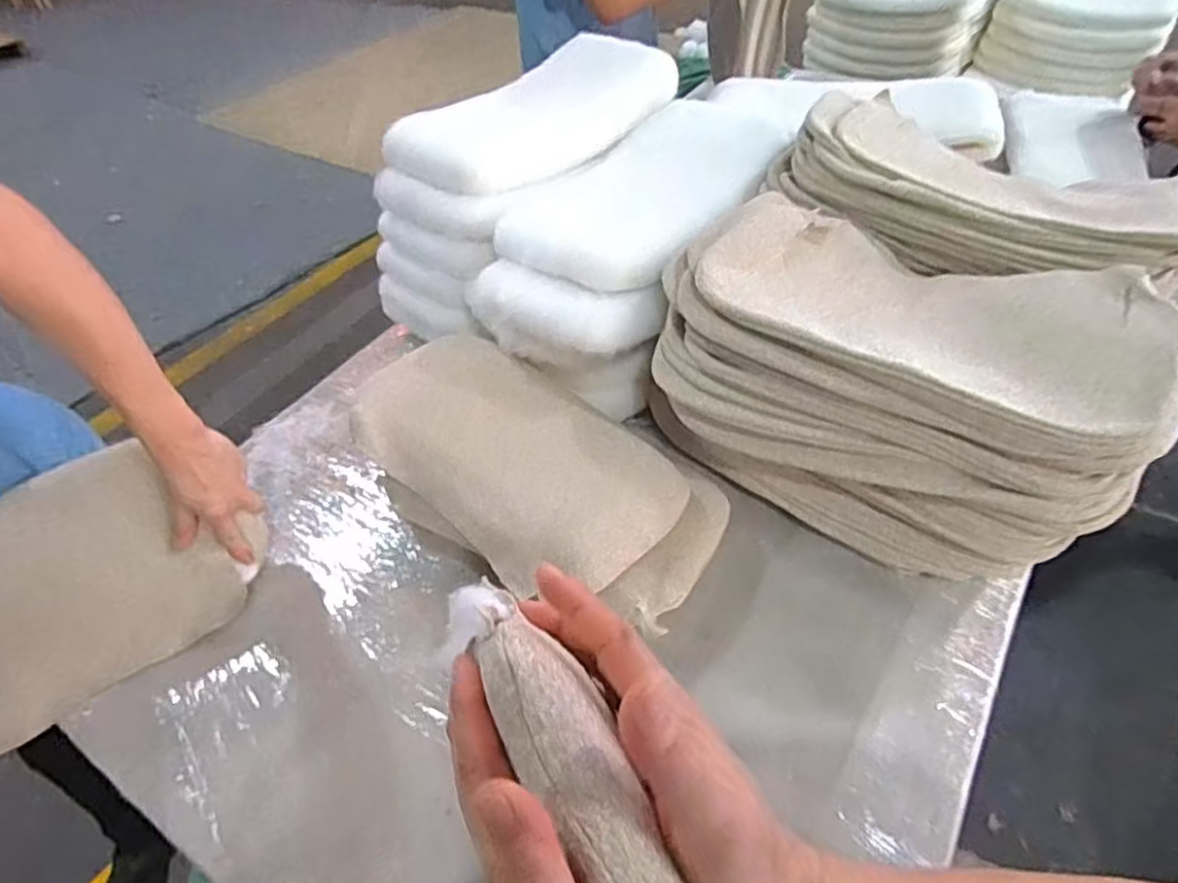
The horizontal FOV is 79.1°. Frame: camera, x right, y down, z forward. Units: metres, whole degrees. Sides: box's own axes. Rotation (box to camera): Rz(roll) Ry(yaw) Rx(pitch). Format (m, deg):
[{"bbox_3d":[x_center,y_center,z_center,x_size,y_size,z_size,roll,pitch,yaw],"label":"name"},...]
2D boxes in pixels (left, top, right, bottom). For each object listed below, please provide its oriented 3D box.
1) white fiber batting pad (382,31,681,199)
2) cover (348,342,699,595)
[{"bbox_3d":[-0.069,-0.498,1.080,0.217,0.071,0.457,30,57,30],"label":"white fiber batting pad"},{"bbox_3d":[-0.098,0.010,0.862,0.236,0.042,0.438,-37,53,-25],"label":"cover"}]

